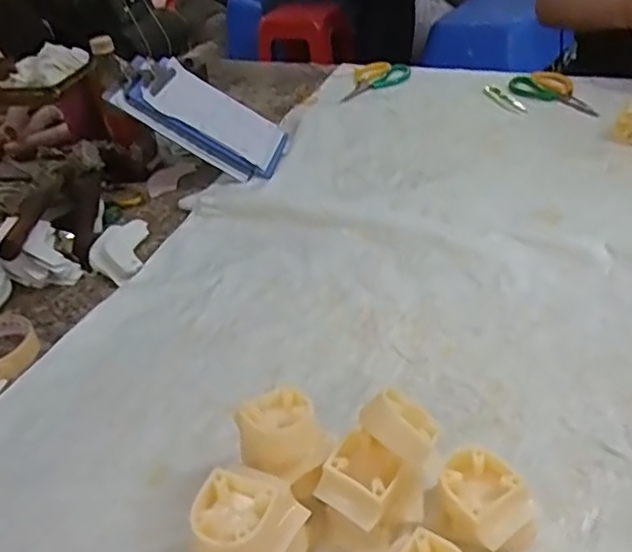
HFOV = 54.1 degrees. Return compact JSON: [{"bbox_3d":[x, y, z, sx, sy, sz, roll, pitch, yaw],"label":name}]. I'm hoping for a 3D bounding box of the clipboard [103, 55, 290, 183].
[{"bbox_3d":[-0.169,-0.242,0.935,0.265,0.035,0.161,32,48,-6],"label":"clipboard"}]

